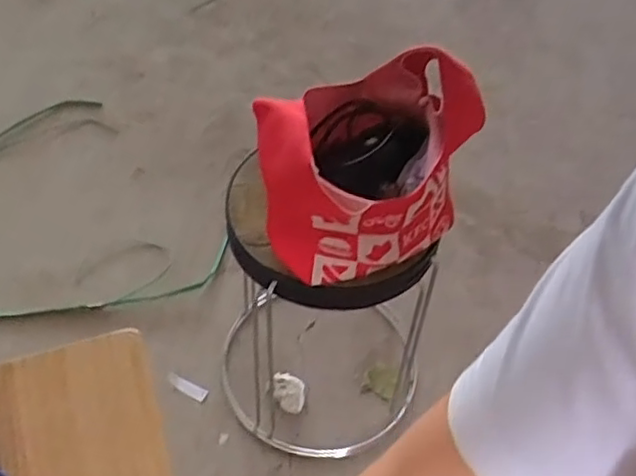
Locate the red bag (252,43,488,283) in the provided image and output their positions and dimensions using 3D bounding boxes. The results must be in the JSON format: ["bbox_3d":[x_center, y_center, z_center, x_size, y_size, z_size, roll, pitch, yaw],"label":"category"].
[{"bbox_3d":[0.047,-0.075,0.731,0.189,0.184,0.215,29,55,19],"label":"red bag"}]

